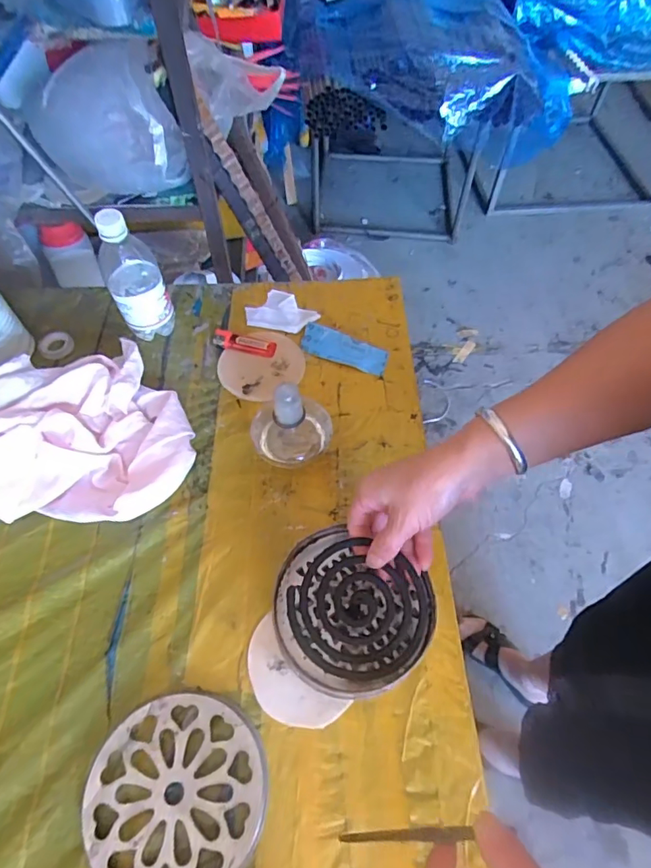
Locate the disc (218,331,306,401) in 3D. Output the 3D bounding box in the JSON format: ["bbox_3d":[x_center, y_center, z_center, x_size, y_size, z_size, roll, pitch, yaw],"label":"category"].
[{"bbox_3d":[-0.082,-0.088,0.625,0.104,0.009,0.095,1,65,-2],"label":"disc"}]

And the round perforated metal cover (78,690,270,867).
[{"bbox_3d":[-0.118,0.287,0.399,0.137,0.013,0.140,1,59,-1],"label":"round perforated metal cover"}]

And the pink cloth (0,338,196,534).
[{"bbox_3d":[-0.303,0.006,0.526,0.301,0.078,0.215,-19,61,-12],"label":"pink cloth"}]

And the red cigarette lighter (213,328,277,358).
[{"bbox_3d":[-0.105,-0.115,0.638,0.084,0.010,0.029,16,60,8],"label":"red cigarette lighter"}]

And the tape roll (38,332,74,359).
[{"bbox_3d":[-0.346,-0.115,0.641,0.041,0.013,0.038,1,59,-1],"label":"tape roll"}]

